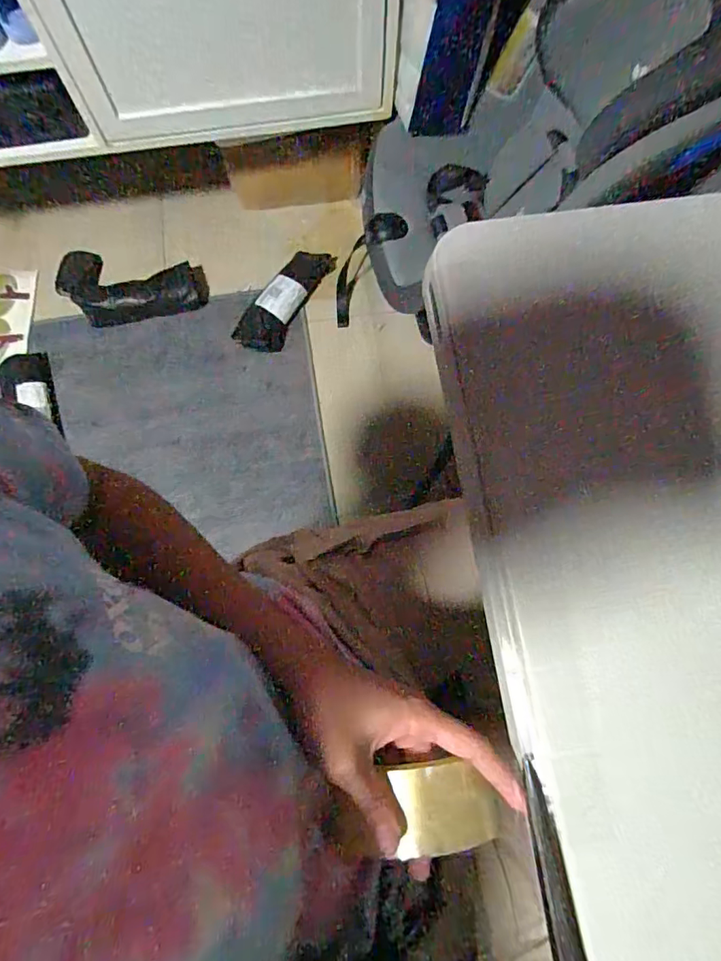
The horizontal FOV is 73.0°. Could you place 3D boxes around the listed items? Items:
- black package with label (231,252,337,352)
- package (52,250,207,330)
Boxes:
[{"bbox_3d":[-0.179,-0.444,1.173,0.115,0.056,0.297,33,78,8],"label":"black package with label"},{"bbox_3d":[-0.545,-0.448,1.157,0.360,0.078,0.181,9,76,3],"label":"package"}]

